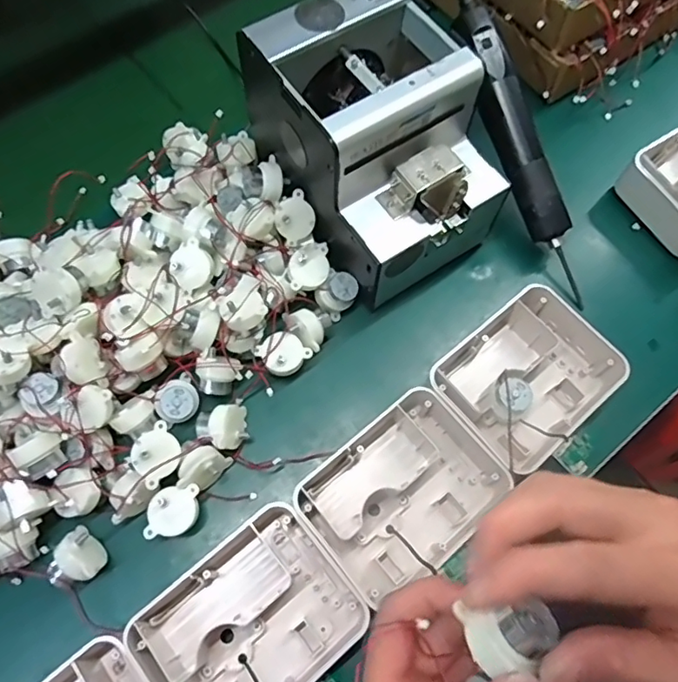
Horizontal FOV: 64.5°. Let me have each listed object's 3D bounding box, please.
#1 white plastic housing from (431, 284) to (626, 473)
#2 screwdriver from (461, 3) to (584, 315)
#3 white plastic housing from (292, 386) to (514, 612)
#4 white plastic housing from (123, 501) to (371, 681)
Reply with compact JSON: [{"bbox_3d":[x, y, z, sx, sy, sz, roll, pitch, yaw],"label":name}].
[{"bbox_3d":[0.143,0.028,0.410,0.132,0.042,0.099,-38,71,-14],"label":"white plastic housing"},{"bbox_3d":[0.153,-0.154,0.452,0.027,0.031,0.248,-23,94,-10],"label":"screwdriver"},{"bbox_3d":[0.046,0.106,0.376,0.129,0.038,0.100,-37,71,-14],"label":"white plastic housing"},{"bbox_3d":[-0.057,0.182,0.345,0.128,0.041,0.103,-38,71,-14],"label":"white plastic housing"}]

